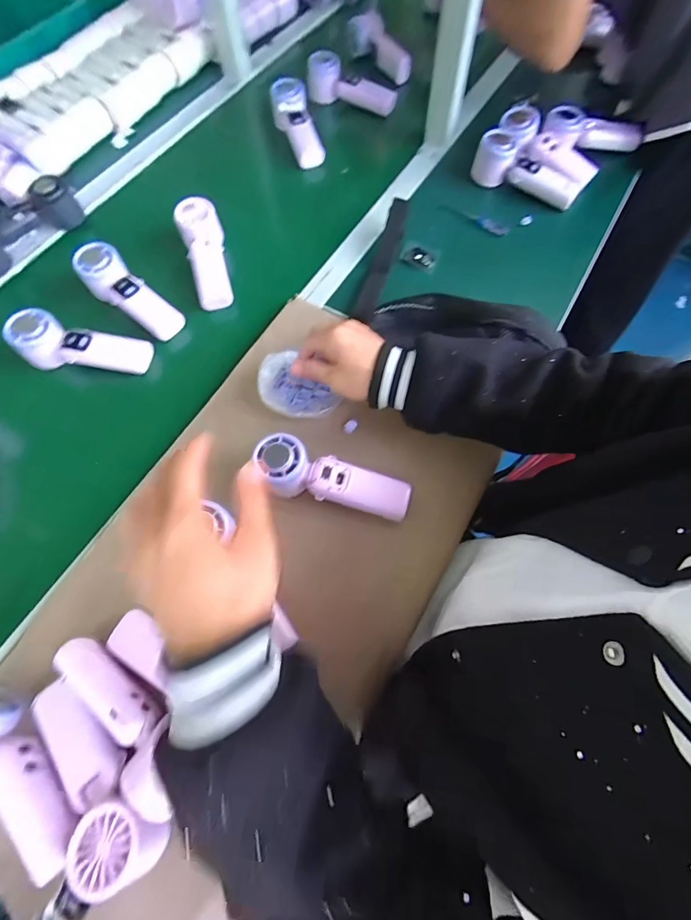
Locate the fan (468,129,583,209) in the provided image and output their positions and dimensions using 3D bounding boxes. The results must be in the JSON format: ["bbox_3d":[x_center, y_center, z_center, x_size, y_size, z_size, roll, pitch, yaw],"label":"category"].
[{"bbox_3d":[0.292,-0.465,0.654,0.171,0.052,0.066,20,69,8],"label":"fan"}]

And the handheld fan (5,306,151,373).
[{"bbox_3d":[-0.343,-0.145,0.536,0.163,0.061,0.064,10,68,-9],"label":"handheld fan"}]

